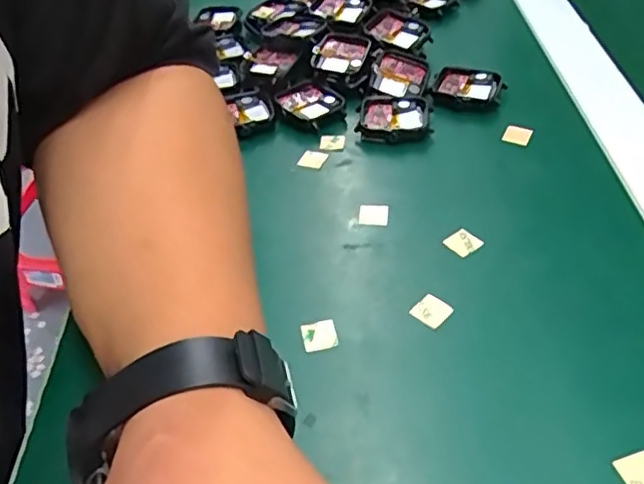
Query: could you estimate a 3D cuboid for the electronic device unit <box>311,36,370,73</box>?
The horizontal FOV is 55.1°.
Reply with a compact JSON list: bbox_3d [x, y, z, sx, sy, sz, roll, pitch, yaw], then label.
[{"bbox_3d":[0.013,-0.134,0.439,0.037,0.011,0.031,9,46,15],"label":"electronic device unit"}]

